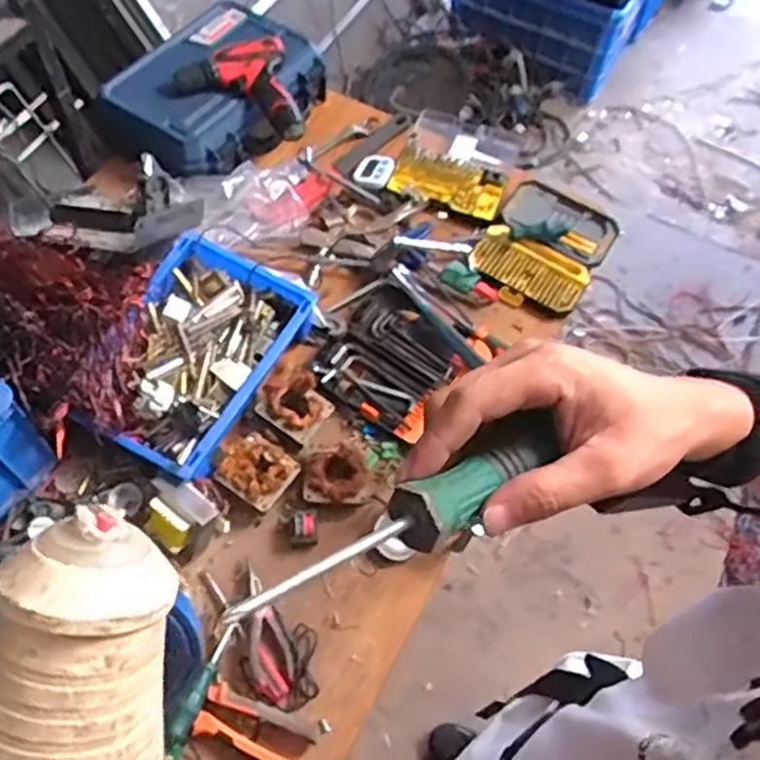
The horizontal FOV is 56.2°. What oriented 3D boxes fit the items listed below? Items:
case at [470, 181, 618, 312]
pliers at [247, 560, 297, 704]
[{"bbox_3d":[0.273,-0.220,1.178,0.182,0.032,0.262,29,62,14],"label":"case"},{"bbox_3d":[-0.134,0.299,0.849,0.047,0.023,0.152,-10,60,-9],"label":"pliers"}]

